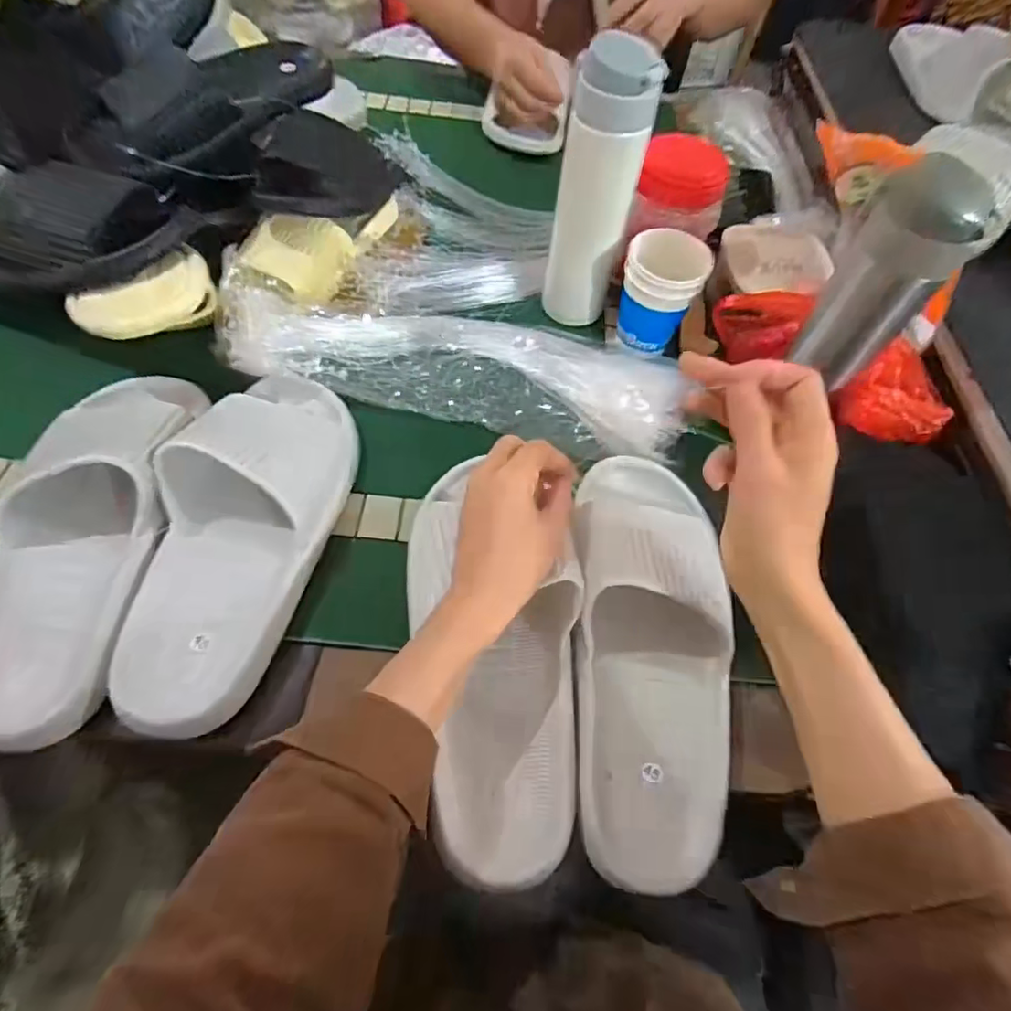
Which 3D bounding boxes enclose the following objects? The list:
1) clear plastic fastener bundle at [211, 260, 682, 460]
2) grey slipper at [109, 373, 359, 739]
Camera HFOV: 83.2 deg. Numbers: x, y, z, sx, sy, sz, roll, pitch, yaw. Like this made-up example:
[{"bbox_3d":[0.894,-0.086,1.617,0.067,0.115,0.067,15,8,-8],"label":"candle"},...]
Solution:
[{"bbox_3d":[-0.035,-0.134,0.509,0.399,0.059,0.131,12,58,-1],"label":"clear plastic fastener bundle"},{"bbox_3d":[-0.181,0.008,0.395,0.103,0.063,0.271,10,58,2],"label":"grey slipper"}]

